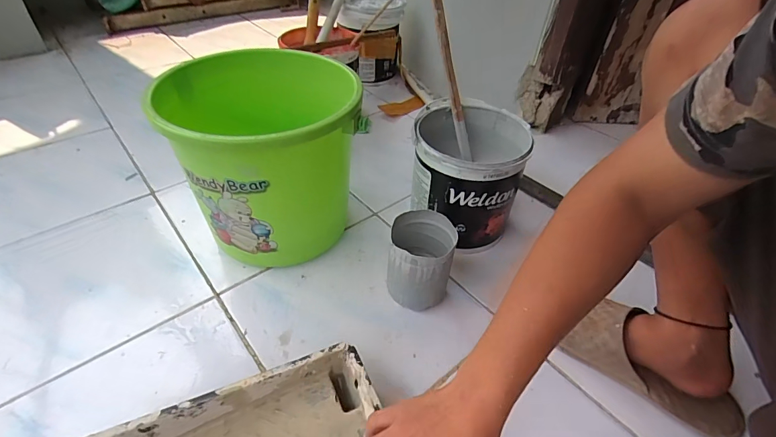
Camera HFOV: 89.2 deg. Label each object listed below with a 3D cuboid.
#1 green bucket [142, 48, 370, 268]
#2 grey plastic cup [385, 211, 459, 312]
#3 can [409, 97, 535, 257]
[{"bbox_3d":[-0.162,-0.076,0.594,0.253,0.253,0.226,-17,45,-23],"label":"green bucket"},{"bbox_3d":[0.045,0.064,0.549,0.085,0.122,0.092,15,45,14],"label":"grey plastic cup"},{"bbox_3d":[0.127,-0.071,0.657,0.172,0.176,0.185,7,43,6],"label":"can"}]

